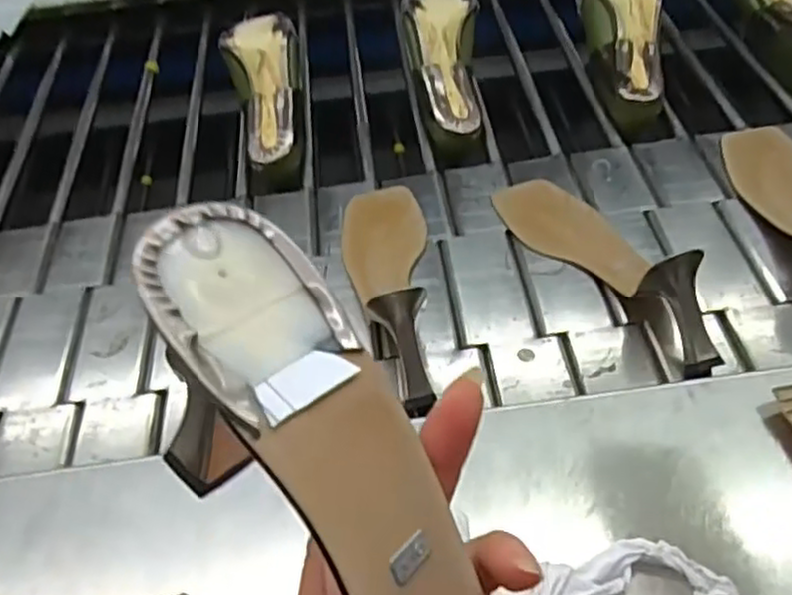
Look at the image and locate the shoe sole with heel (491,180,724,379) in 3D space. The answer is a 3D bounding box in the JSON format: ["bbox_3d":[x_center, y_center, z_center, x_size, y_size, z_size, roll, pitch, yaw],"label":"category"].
[{"bbox_3d":[0.172,-0.034,0.606,0.078,0.081,0.255,-23,38,-14],"label":"shoe sole with heel"}]

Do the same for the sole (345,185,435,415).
[{"bbox_3d":[-0.005,-0.020,0.607,0.071,0.071,0.256,-8,35,0],"label":"sole"}]

